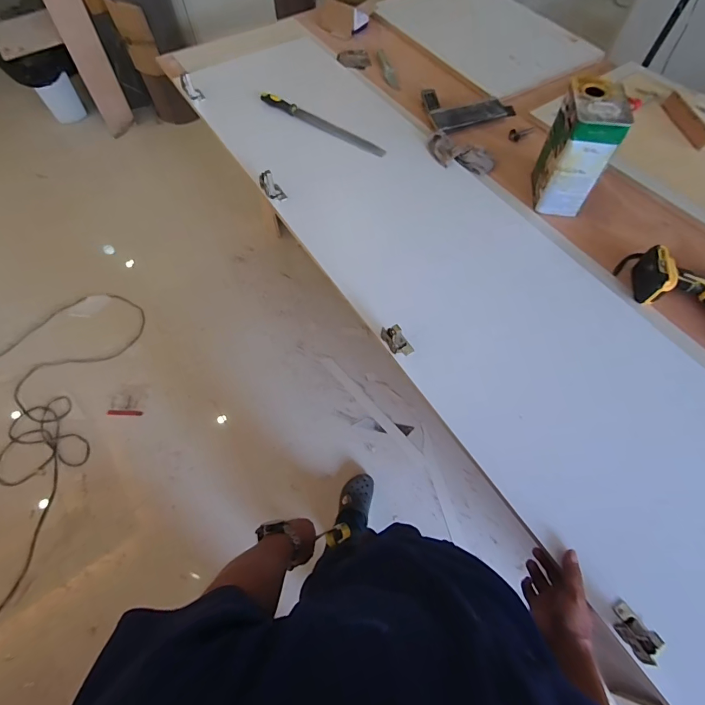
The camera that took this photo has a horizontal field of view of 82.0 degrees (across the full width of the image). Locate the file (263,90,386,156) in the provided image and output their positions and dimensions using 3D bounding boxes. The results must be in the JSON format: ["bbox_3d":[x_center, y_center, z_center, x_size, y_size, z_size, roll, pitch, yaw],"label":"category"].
[{"bbox_3d":[-0.083,-0.621,1.100,0.398,0.019,0.033,29,65,15],"label":"file"}]

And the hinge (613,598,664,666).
[{"bbox_3d":[0.386,0.376,0.547,0.047,0.082,0.043,22,100,8],"label":"hinge"}]

